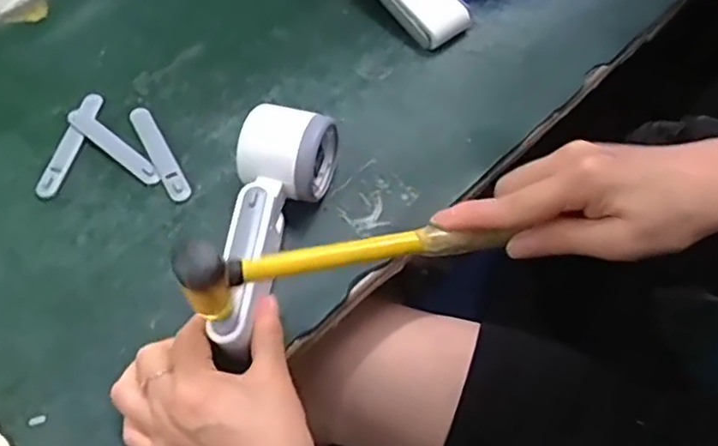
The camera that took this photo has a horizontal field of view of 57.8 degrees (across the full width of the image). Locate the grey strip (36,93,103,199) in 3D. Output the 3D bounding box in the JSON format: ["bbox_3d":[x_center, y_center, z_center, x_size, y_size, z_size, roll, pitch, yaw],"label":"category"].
[{"bbox_3d":[-0.215,-0.059,0.485,0.018,0.006,0.093,11,59,8],"label":"grey strip"}]

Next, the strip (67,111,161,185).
[{"bbox_3d":[-0.183,-0.058,0.487,0.096,0.005,0.016,34,65,20],"label":"strip"}]

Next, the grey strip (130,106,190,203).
[{"bbox_3d":[-0.148,-0.052,0.479,0.016,0.004,0.095,-27,62,-15],"label":"grey strip"}]

